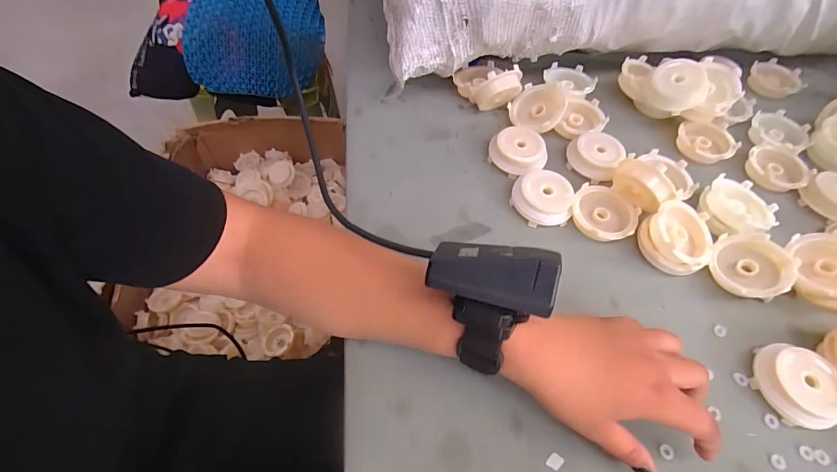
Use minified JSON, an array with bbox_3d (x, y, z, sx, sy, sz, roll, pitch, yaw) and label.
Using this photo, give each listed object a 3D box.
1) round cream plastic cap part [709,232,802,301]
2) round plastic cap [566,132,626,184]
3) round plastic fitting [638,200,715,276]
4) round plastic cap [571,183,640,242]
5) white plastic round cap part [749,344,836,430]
[{"bbox_3d":[0.280,0.026,0.330,0.057,0.022,0.057,-7,66,16],"label":"round cream plastic cap part"},{"bbox_3d":[0.178,-0.083,0.394,0.050,0.016,0.055,30,62,14],"label":"round plastic cap"},{"bbox_3d":[0.227,-0.001,0.336,0.062,0.032,0.057,2,59,-3],"label":"round plastic fitting"},{"bbox_3d":[0.171,-0.021,0.359,0.056,0.015,0.057,2,59,-3],"label":"round plastic cap"},{"bbox_3d":[0.275,0.108,0.281,0.046,0.024,0.050,2,59,-3],"label":"white plastic round cap part"}]

